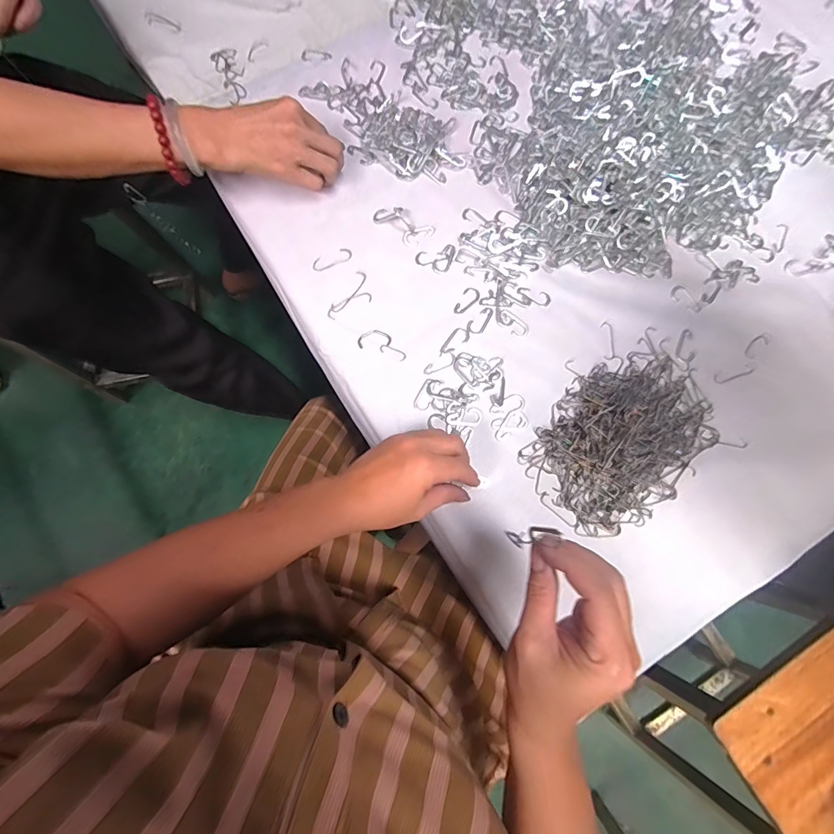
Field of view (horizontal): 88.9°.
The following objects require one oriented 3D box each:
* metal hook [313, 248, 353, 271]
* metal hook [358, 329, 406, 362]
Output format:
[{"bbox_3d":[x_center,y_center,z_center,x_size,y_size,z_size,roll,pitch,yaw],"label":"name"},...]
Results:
[{"bbox_3d":[-0.093,-0.173,0.469,0.045,0.004,0.016,-28,79,-6],"label":"metal hook"},{"bbox_3d":[-0.035,-0.078,0.447,0.053,0.005,0.024,19,78,4],"label":"metal hook"}]

